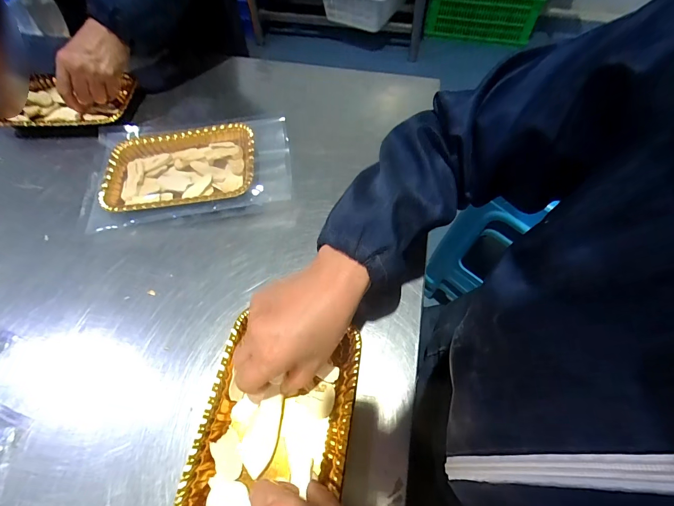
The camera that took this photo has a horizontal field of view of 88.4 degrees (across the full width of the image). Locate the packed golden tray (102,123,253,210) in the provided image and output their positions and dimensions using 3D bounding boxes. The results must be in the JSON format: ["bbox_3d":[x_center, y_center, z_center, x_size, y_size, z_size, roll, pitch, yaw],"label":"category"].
[{"bbox_3d":[-0.207,-0.113,0.461,0.197,0.034,0.133,-4,58,-1],"label":"packed golden tray"}]

